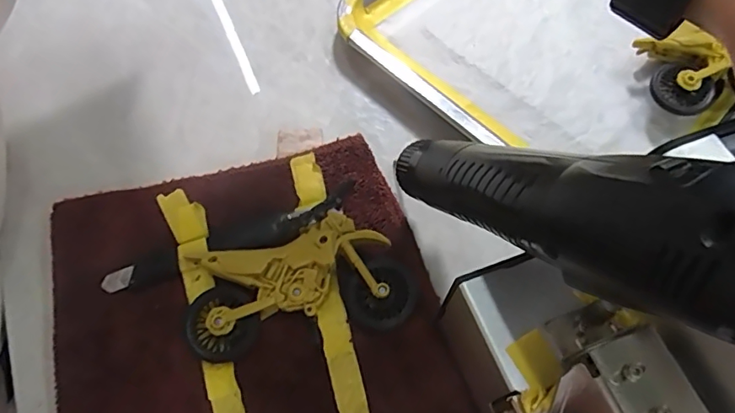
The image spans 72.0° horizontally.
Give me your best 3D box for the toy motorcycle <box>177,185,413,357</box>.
[{"bbox_3d":[-0.040,0.036,0.271,0.114,0.022,0.078,-17,66,-10],"label":"toy motorcycle"}]

